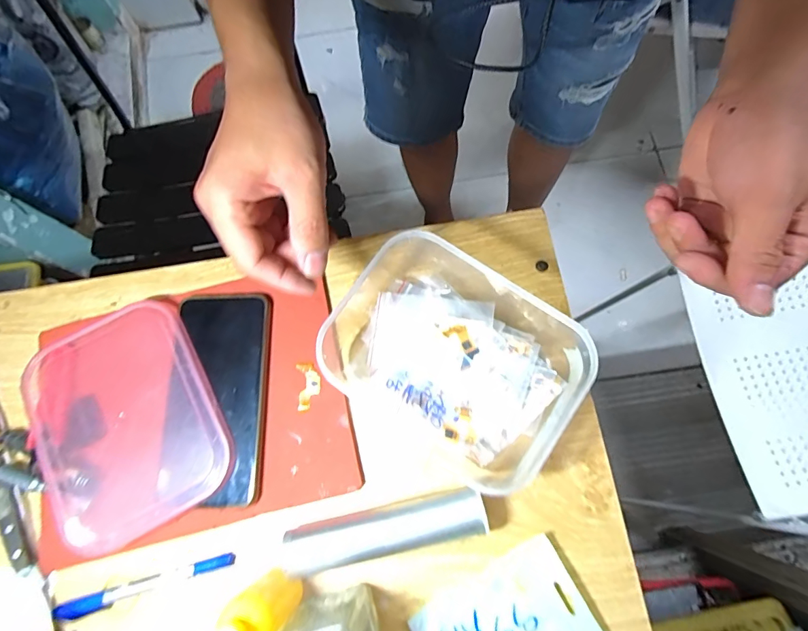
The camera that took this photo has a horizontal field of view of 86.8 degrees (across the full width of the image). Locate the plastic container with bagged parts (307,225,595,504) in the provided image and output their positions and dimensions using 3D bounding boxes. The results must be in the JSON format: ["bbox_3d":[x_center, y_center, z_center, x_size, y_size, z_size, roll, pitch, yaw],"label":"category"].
[{"bbox_3d":[0.035,0.020,0.326,0.192,0.065,0.154,34,78,10],"label":"plastic container with bagged parts"}]

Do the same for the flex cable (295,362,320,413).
[{"bbox_3d":[-0.078,0.058,0.348,0.020,0.004,0.039,-8,74,1],"label":"flex cable"}]

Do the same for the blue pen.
[{"bbox_3d":[-0.193,0.201,0.316,0.131,0.006,0.012,-18,75,-2],"label":"blue pen"}]

